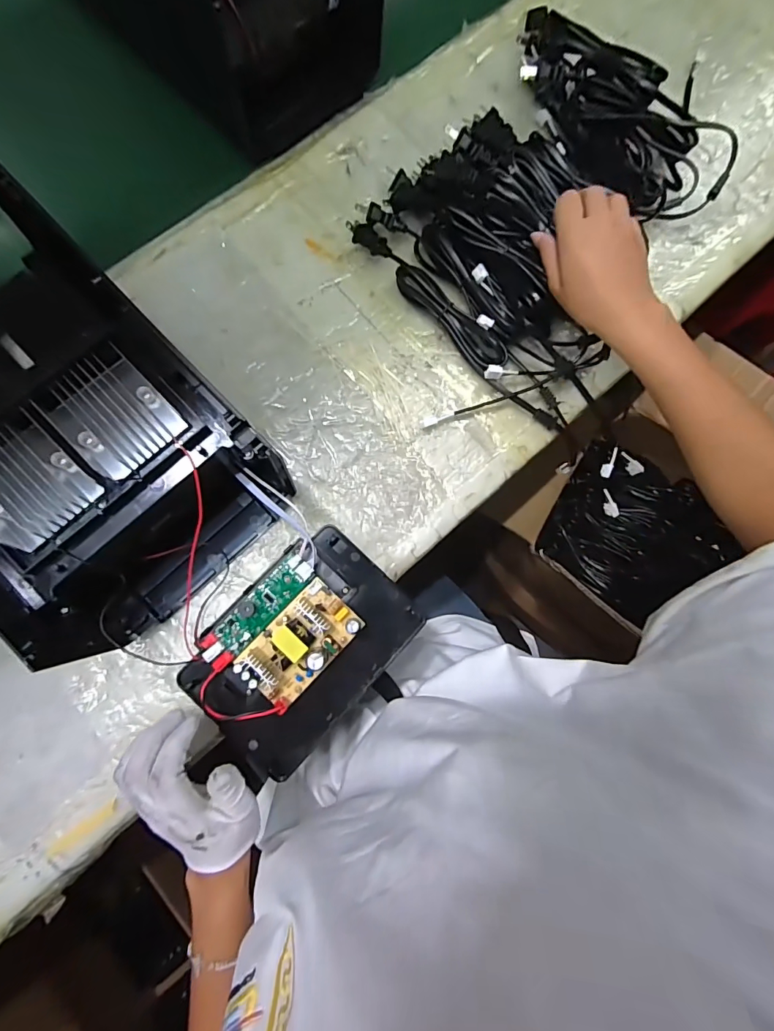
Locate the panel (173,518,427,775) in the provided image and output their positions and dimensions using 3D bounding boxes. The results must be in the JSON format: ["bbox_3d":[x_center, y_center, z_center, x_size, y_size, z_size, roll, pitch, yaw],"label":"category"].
[{"bbox_3d":[-0.073,0.112,0.377,0.132,0.043,0.185,44,81,4],"label":"panel"}]

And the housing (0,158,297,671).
[{"bbox_3d":[-0.263,-0.082,0.347,0.189,0.138,0.325,-43,86,-10],"label":"housing"}]

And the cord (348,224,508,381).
[{"bbox_3d":[0.048,-0.223,0.448,0.035,0.028,0.206,-41,86,-10],"label":"cord"}]

